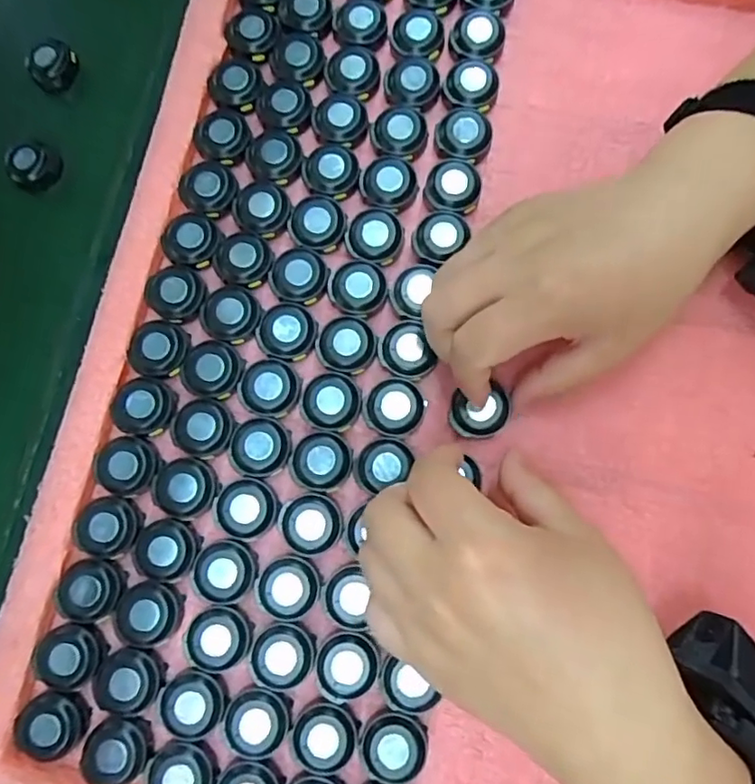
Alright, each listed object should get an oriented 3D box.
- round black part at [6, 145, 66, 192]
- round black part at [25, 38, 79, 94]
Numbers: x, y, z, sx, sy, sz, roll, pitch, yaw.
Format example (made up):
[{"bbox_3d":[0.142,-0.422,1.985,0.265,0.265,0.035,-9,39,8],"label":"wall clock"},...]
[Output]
[{"bbox_3d":[-0.208,-0.137,0.360,0.030,0.014,0.025,-39,78,-3],"label":"round black part"},{"bbox_3d":[-0.205,-0.207,0.377,0.030,0.014,0.026,-38,78,-3],"label":"round black part"}]

